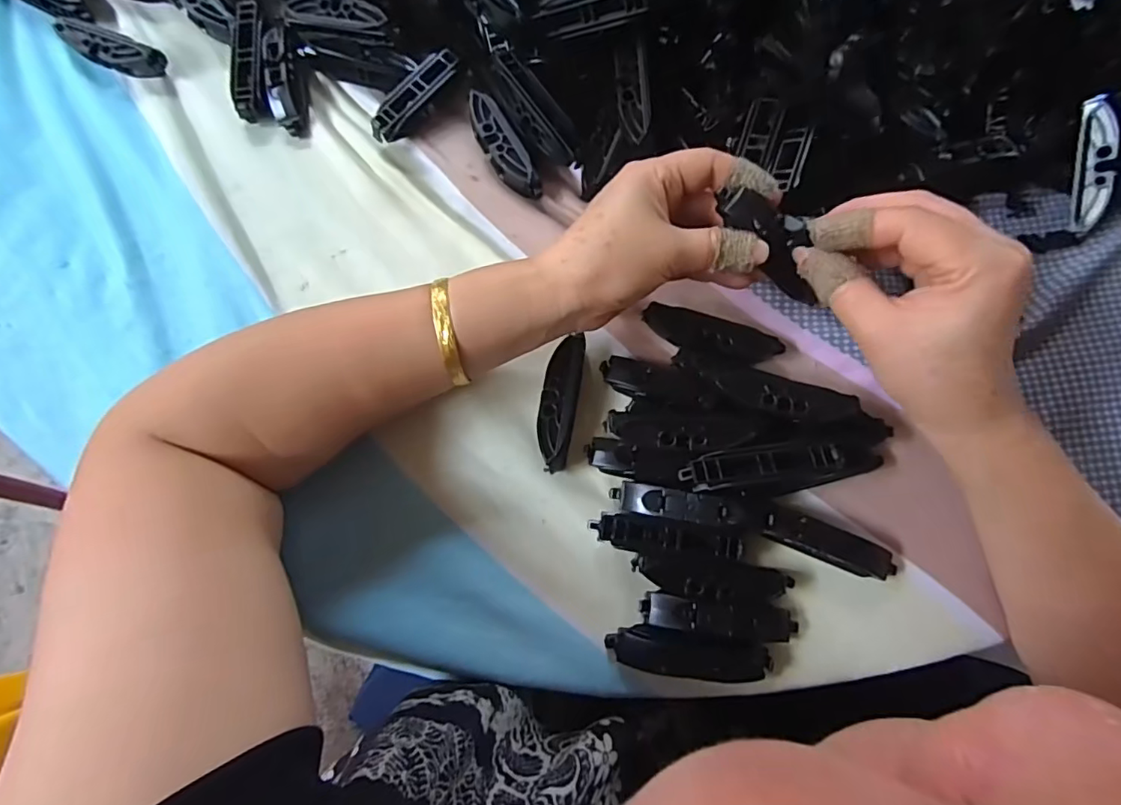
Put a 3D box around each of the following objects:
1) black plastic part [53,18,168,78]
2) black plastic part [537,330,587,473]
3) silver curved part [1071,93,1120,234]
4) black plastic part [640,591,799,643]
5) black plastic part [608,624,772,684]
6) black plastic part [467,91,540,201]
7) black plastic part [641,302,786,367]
[{"bbox_3d":[-0.291,-0.228,0.359,0.068,0.019,0.018,22,77,4],"label":"black plastic part"},{"bbox_3d":[-0.001,0.000,0.309,0.020,0.014,0.074,10,76,1],"label":"black plastic part"},{"bbox_3d":[0.321,-0.141,0.329,0.019,0.013,0.074,-9,106,-4],"label":"silver curved part"},{"bbox_3d":[0.082,0.109,0.281,0.079,0.011,0.018,6,76,0],"label":"black plastic part"},{"bbox_3d":[0.065,0.125,0.277,0.080,0.012,0.022,9,76,1],"label":"black plastic part"},{"bbox_3d":[-0.037,-0.157,0.345,0.020,0.017,0.075,-30,79,-8],"label":"black plastic part"},{"bbox_3d":[0.085,-0.035,0.314,0.078,0.011,0.023,18,77,3],"label":"black plastic part"}]

